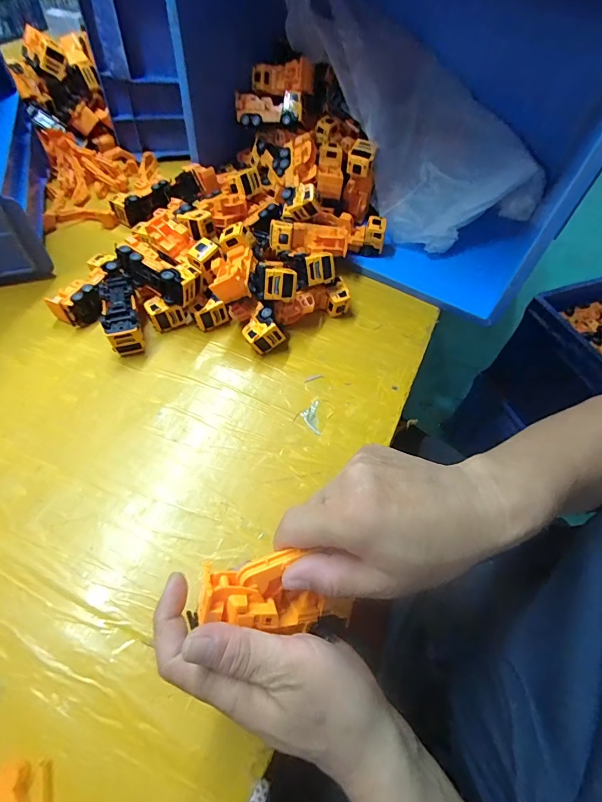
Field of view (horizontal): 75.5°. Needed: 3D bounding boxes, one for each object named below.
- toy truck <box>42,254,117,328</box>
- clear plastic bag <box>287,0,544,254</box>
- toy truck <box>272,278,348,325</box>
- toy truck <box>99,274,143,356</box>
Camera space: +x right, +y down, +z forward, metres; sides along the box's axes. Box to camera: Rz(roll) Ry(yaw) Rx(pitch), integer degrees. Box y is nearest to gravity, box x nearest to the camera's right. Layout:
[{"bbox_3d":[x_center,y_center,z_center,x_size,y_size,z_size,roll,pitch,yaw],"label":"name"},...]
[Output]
[{"bbox_3d":[-0.264,-0.141,0.492,0.048,0.033,0.100,21,58,11],"label":"toy truck"},{"bbox_3d":[0.130,-0.419,0.541,0.458,0.132,0.183,46,61,-10],"label":"clear plastic bag"},{"bbox_3d":[0.013,-0.120,0.499,0.100,0.042,0.035,-24,61,-17],"label":"toy truck"},{"bbox_3d":[-0.215,-0.105,0.470,0.044,0.043,0.109,-13,58,-12],"label":"toy truck"}]

